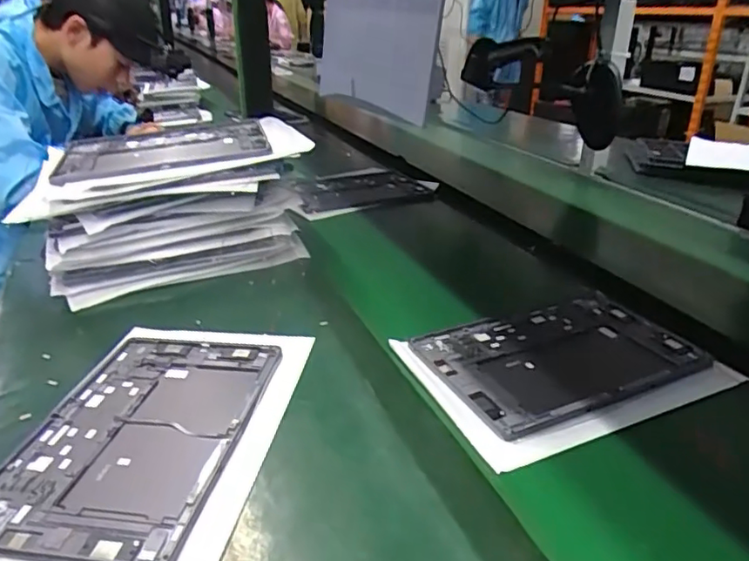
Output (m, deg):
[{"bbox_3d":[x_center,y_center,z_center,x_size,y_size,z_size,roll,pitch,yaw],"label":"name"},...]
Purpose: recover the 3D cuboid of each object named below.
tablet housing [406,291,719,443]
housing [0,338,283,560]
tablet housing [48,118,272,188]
[{"bbox_3d":[0.185,0.073,0.579,0.251,0.011,0.170,-12,27,-23],"label":"tablet housing"},{"bbox_3d":[-0.192,0.121,0.479,0.171,0.010,0.252,3,25,8],"label":"housing"},{"bbox_3d":[-0.270,-0.169,0.753,0.253,0.013,0.186,-10,30,-12],"label":"tablet housing"}]

